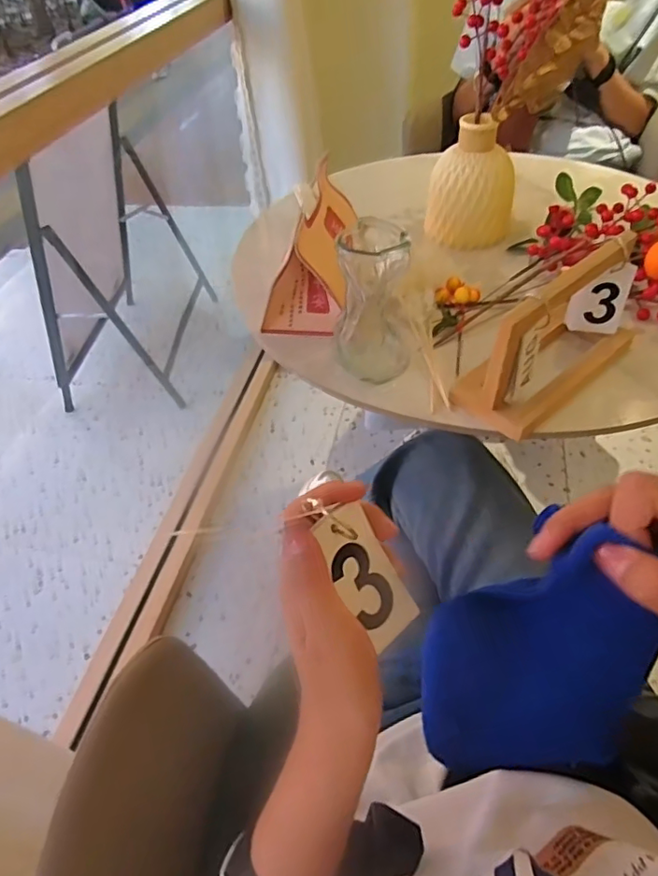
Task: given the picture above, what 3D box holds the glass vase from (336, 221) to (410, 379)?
[{"bbox_3d":[0.042,-0.137,0.561,0.074,0.147,0.073,-4,46,1],"label":"glass vase"}]

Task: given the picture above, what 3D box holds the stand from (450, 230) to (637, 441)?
[{"bbox_3d":[0.217,-0.103,0.532,0.197,0.113,0.079,-32,52,-24],"label":"stand"}]

